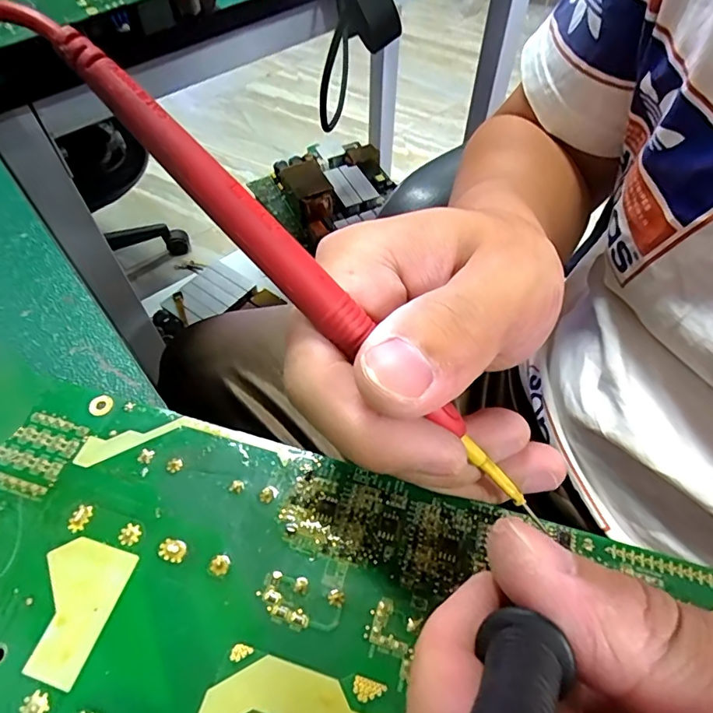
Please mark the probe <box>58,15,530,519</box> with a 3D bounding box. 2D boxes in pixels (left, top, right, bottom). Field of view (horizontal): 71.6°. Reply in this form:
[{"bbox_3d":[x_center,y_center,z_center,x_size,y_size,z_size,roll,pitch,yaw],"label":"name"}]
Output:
[{"bbox_3d":[-0.012,-0.018,0.113,0.128,0.006,0.009,46,65,-13],"label":"probe"}]

